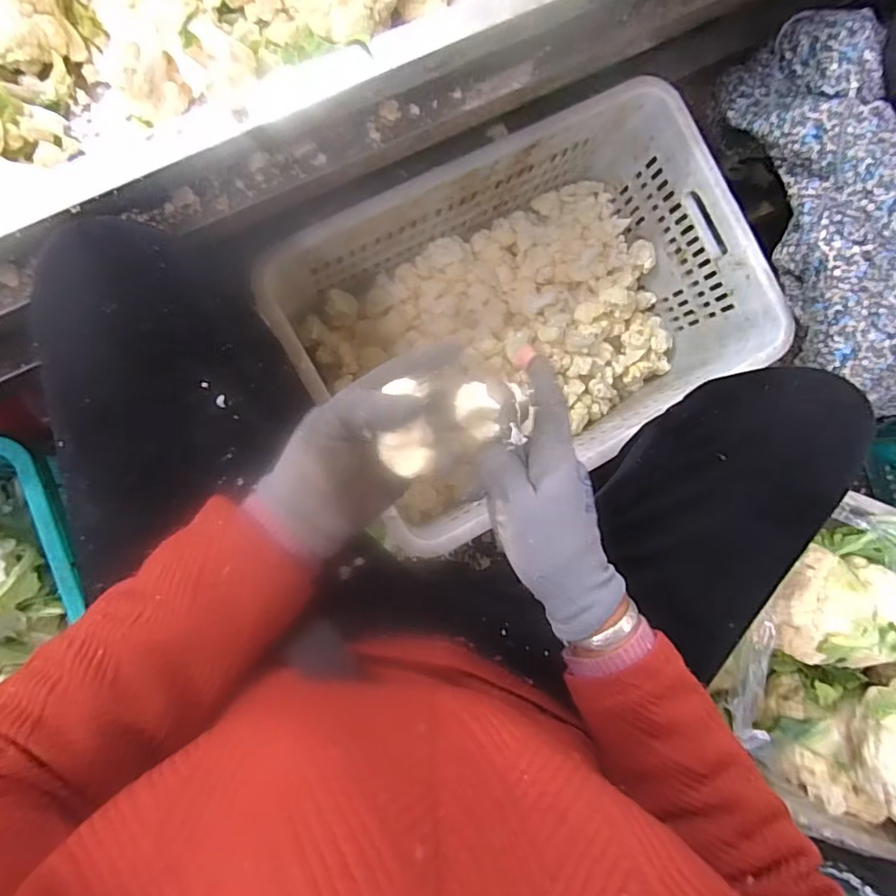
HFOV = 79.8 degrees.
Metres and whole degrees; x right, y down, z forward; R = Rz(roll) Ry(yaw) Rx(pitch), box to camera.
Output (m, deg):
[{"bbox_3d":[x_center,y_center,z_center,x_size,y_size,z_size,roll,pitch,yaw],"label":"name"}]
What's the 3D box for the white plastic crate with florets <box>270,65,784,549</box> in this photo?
[{"bbox_3d":[0.088,-0.155,0.672,0.509,0.209,0.346,-29,91,-9],"label":"white plastic crate with florets"}]

